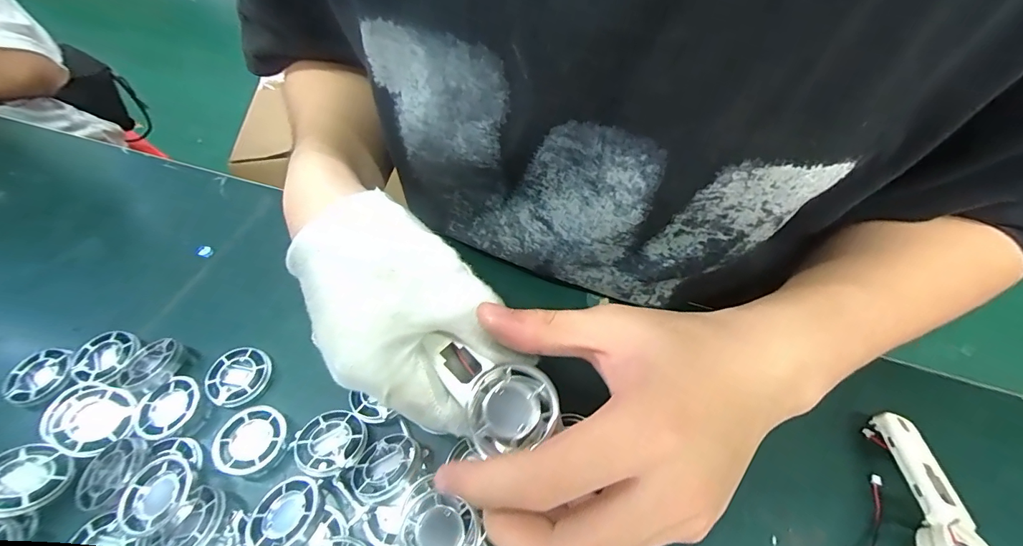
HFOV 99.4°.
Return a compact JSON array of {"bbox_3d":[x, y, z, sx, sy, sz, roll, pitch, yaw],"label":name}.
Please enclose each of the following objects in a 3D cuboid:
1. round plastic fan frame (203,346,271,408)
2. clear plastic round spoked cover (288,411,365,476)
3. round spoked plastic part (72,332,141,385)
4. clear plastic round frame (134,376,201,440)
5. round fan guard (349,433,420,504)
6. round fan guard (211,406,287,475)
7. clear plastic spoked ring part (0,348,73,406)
[{"bbox_3d":[-0.179,0.068,0.284,0.038,0.011,0.038,-2,56,2],"label":"round plastic fan frame"},{"bbox_3d":[-0.106,0.098,0.252,0.041,0.007,0.038,-2,56,2],"label":"clear plastic round spoked cover"},{"bbox_3d":[-0.278,0.057,0.296,0.044,0.006,0.037,13,58,12],"label":"round spoked plastic part"},{"bbox_3d":[-0.215,0.084,0.272,0.036,0.009,0.038,-2,56,2],"label":"clear plastic round frame"},{"bbox_3d":[-0.069,0.106,0.238,0.038,0.004,0.038,-15,32,10],"label":"round fan guard"},{"bbox_3d":[-0.155,0.097,0.257,0.038,0.005,0.039,-2,56,2],"label":"round fan guard"},{"bbox_3d":[-0.319,0.070,0.293,0.038,0.008,0.039,-25,58,-13],"label":"clear plastic spoked ring part"}]

